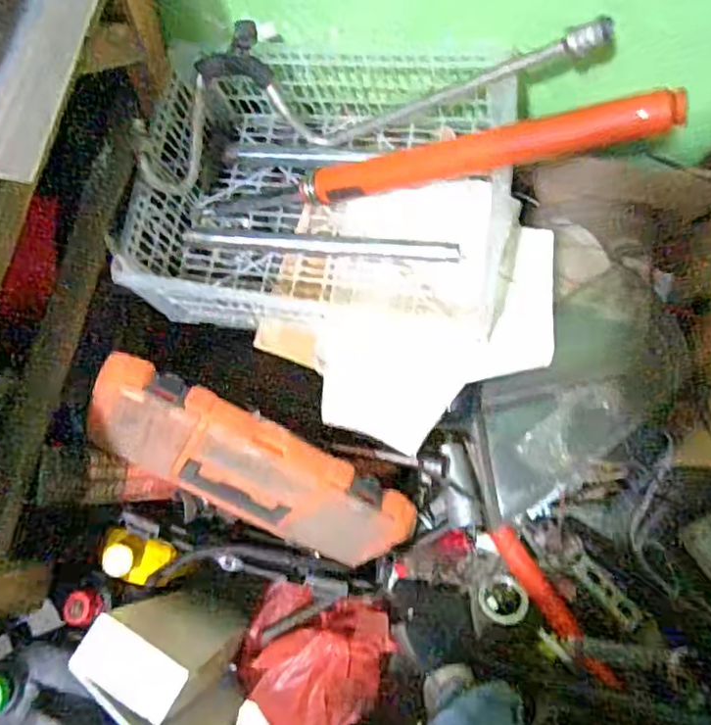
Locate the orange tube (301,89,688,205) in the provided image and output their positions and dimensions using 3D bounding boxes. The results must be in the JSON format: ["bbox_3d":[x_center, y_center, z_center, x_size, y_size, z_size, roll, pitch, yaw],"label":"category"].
[{"bbox_3d":[0.115,-0.213,0.628,0.388,0.045,0.042,-3,76,30],"label":"orange tube"}]

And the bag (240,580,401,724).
[{"bbox_3d":[-0.059,0.435,0.889,0.211,0.099,0.200,12,78,2],"label":"bag"}]

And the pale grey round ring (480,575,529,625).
[{"bbox_3d":[0.232,0.370,0.952,0.073,0.014,0.067,0,78,-1],"label":"pale grey round ring"}]

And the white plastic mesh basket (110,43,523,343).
[{"bbox_3d":[-0.027,-0.210,0.768,0.465,0.140,0.314,2,78,0],"label":"white plastic mesh basket"}]

